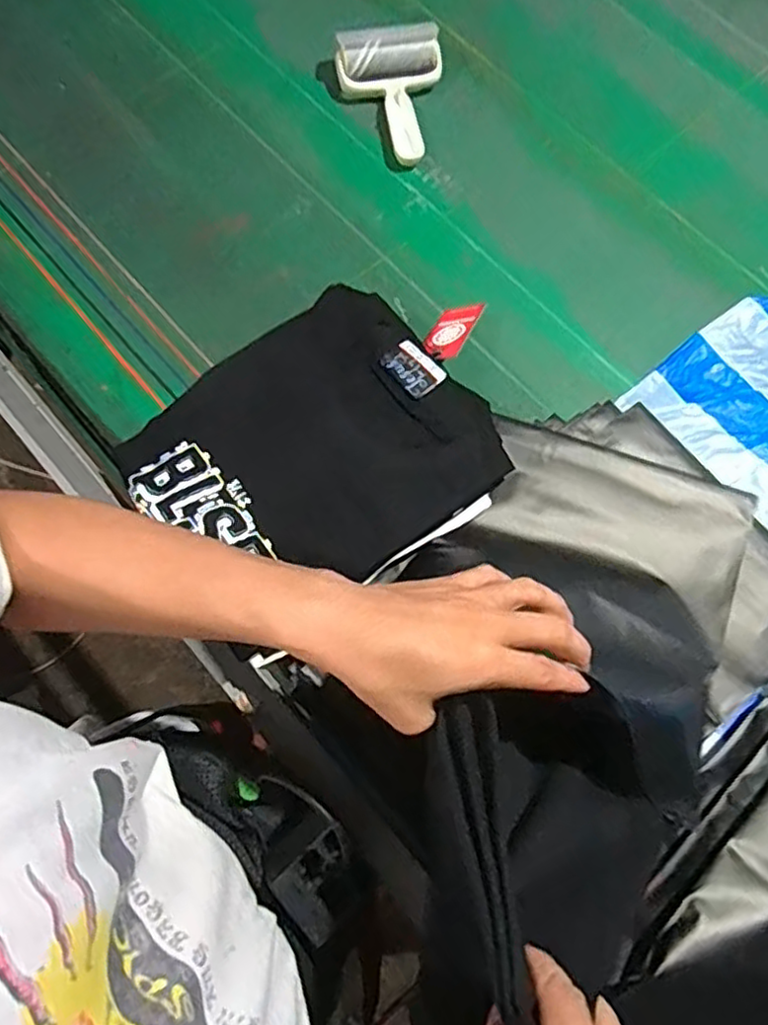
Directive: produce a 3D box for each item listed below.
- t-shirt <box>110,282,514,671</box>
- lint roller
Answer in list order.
[{"bbox_3d":[-0.061,-0.051,0.580,0.269,0.046,0.245,-41,77,-12],"label":"t-shirt"},{"bbox_3d":[0.006,-0.466,0.752,0.115,0.058,0.147,-2,73,-1],"label":"lint roller"}]

